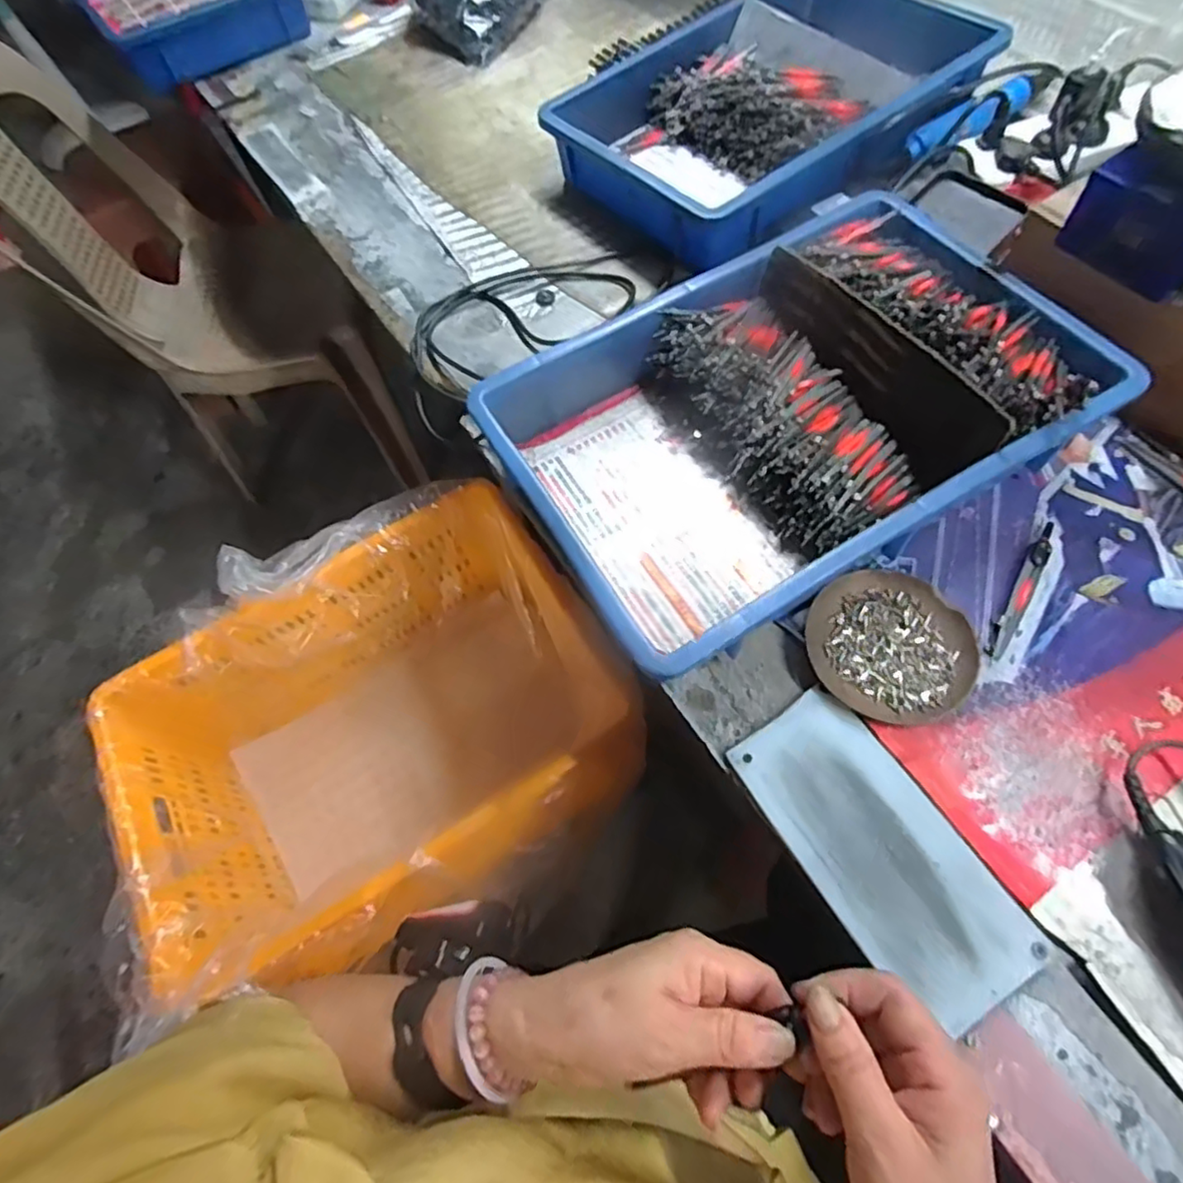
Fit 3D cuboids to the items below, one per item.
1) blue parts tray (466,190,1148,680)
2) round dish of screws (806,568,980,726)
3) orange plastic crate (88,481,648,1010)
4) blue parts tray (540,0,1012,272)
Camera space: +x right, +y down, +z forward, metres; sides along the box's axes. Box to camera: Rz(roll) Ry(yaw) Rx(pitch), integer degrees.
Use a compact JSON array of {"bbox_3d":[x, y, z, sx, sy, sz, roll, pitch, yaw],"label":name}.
[{"bbox_3d":[0.156,-0.142,0.520,0.428,0.088,0.288,-30,64,-8],"label":"blue parts tray"},{"bbox_3d":[0.214,0.038,0.464,0.111,0.013,0.112,-3,64,5],"label":"round dish of screws"},{"bbox_3d":[-0.227,0.169,0.732,0.463,0.268,0.351,-30,64,-9],"label":"orange plastic crate"},{"bbox_3d":[0.216,-0.548,0.728,0.480,0.091,0.300,-37,66,-12],"label":"blue parts tray"}]

